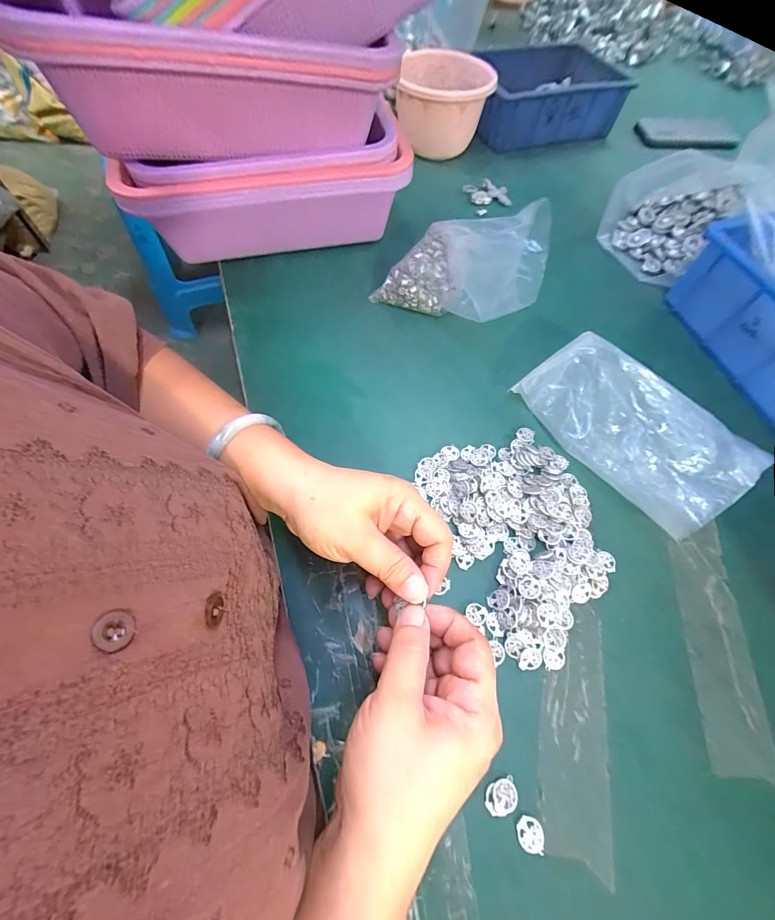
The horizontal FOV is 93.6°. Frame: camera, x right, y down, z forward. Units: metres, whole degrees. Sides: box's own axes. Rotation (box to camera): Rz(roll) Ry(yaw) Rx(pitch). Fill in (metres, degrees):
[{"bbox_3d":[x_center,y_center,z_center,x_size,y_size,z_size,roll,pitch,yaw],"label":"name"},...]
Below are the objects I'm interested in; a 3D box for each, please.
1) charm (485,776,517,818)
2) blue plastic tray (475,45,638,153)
[{"bbox_3d":[0.069,0.202,0.218,0.021,0.004,0.015,-18,64,-11],"label":"charm"},{"bbox_3d":[0.247,-0.610,0.613,0.274,0.084,0.164,-25,66,-14],"label":"blue plastic tray"}]

